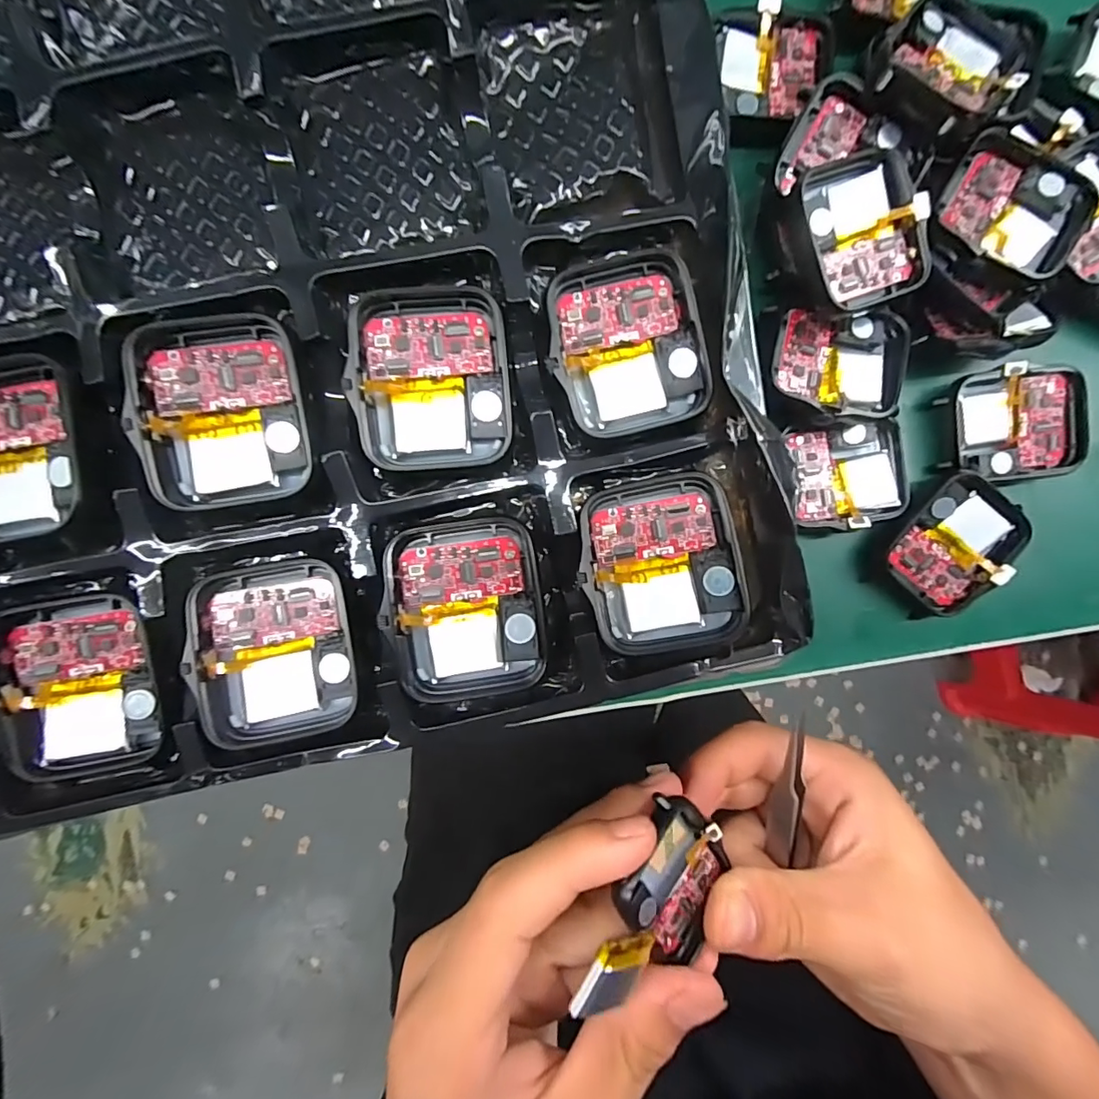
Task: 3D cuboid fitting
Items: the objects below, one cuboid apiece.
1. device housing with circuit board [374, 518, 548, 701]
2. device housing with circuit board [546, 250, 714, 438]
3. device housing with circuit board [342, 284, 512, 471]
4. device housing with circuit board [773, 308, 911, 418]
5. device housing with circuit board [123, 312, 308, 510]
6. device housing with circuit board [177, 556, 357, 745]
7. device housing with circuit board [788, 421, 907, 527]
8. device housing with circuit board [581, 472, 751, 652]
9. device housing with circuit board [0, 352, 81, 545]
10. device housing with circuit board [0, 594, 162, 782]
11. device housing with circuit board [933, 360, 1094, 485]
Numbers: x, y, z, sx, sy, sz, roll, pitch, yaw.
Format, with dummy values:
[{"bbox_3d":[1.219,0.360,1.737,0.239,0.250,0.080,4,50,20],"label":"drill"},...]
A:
[{"bbox_3d":[-0.021,0.015,0.121,0.036,0.010,0.043,-5,89,-2],"label":"device housing with circuit board"},{"bbox_3d":[0.020,-0.052,0.124,0.037,0.008,0.042,-14,90,-2],"label":"device housing with circuit board"},{"bbox_3d":[-0.029,-0.042,0.120,0.036,0.010,0.043,-6,89,-2],"label":"device housing with circuit board"},{"bbox_3d":[0.093,-0.060,0.154,0.039,0.010,0.033,5,89,-2],"label":"device housing with circuit board"},{"bbox_3d":[-0.076,-0.032,0.113,0.035,0.008,0.043,-9,90,-2],"label":"device housing with circuit board"},{"bbox_3d":[-0.067,0.025,0.119,0.036,0.009,0.044,-9,90,-2],"label":"device housing with circuit board"},{"bbox_3d":[0.101,-0.025,0.165,0.037,0.010,0.034,-6,89,-2],"label":"device housing with circuit board"},{"bbox_3d":[0.028,0.004,0.122,0.037,0.009,0.043,-8,89,-2],"label":"device housing with circuit board"},{"bbox_3d":[-0.127,-0.024,0.113,0.034,0.005,0.044,-6,89,-2],"label":"device housing with circuit board"},{"bbox_3d":[-0.114,0.033,0.118,0.032,0.009,0.042,-8,89,-2],"label":"device housing with circuit board"},{"bbox_3d":[0.157,-0.042,0.164,0.043,0.008,0.037,-7,89,-2],"label":"device housing with circuit board"}]

